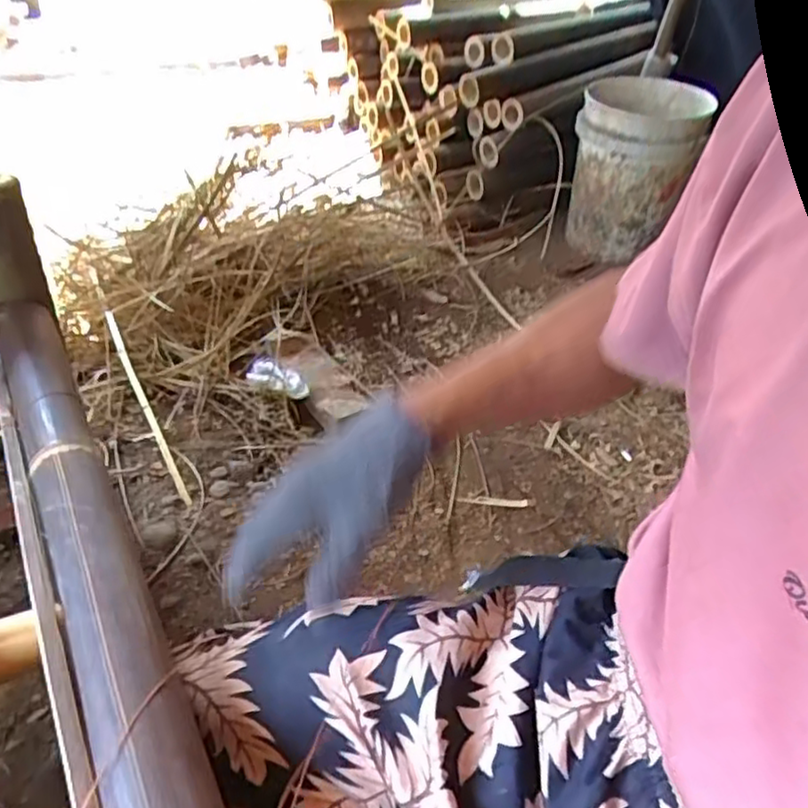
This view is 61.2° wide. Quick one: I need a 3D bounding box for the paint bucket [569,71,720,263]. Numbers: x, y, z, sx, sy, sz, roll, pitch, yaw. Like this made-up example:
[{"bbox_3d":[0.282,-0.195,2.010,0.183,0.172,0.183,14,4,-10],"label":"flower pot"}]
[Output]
[{"bbox_3d":[0.586,-0.603,1.754,0.297,0.371,0.345,15,39,16],"label":"paint bucket"}]

